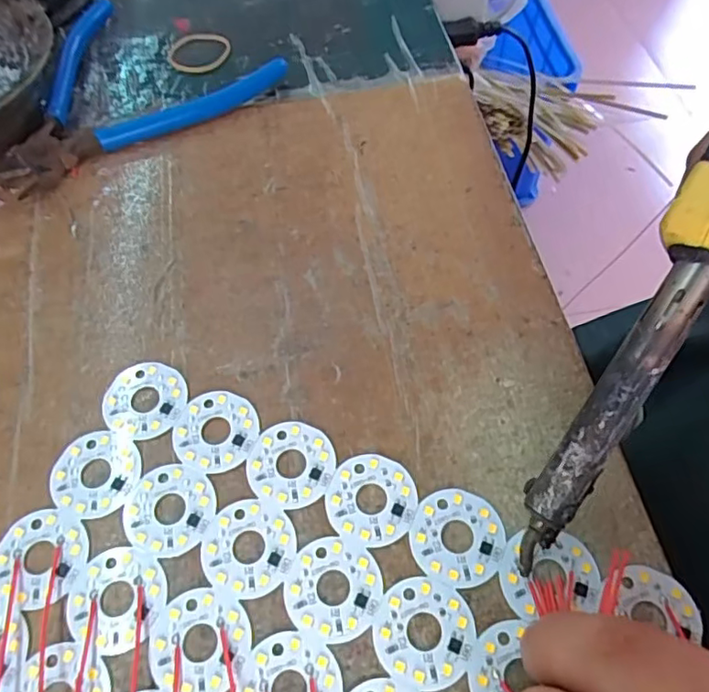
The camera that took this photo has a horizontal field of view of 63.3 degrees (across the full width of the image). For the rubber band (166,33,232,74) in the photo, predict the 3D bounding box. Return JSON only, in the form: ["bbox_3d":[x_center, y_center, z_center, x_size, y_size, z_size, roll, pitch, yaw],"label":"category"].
[{"bbox_3d":[-0.087,-0.166,0.322,0.036,0.004,0.028,-17,62,-8],"label":"rubber band"}]

